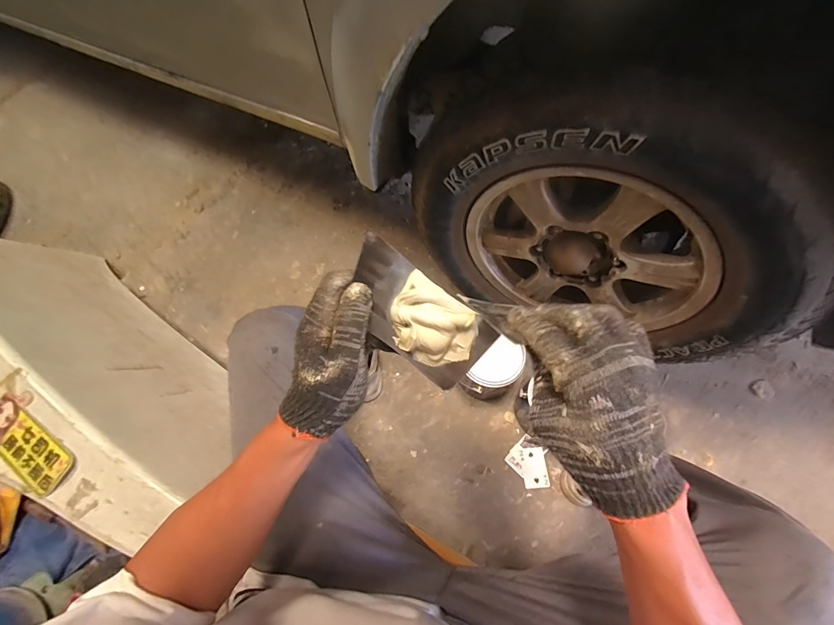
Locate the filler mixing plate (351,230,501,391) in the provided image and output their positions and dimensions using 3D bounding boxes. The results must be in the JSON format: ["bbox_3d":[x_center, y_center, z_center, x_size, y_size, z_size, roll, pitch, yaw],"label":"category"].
[{"bbox_3d":[-0.004,0.004,0.281,0.125,0.022,0.065,38,108,-3],"label":"filler mixing plate"}]

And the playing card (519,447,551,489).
[{"bbox_3d":[0.275,0.365,0.828,0.059,0.004,0.085,-5,62,-1],"label":"playing card"}]

